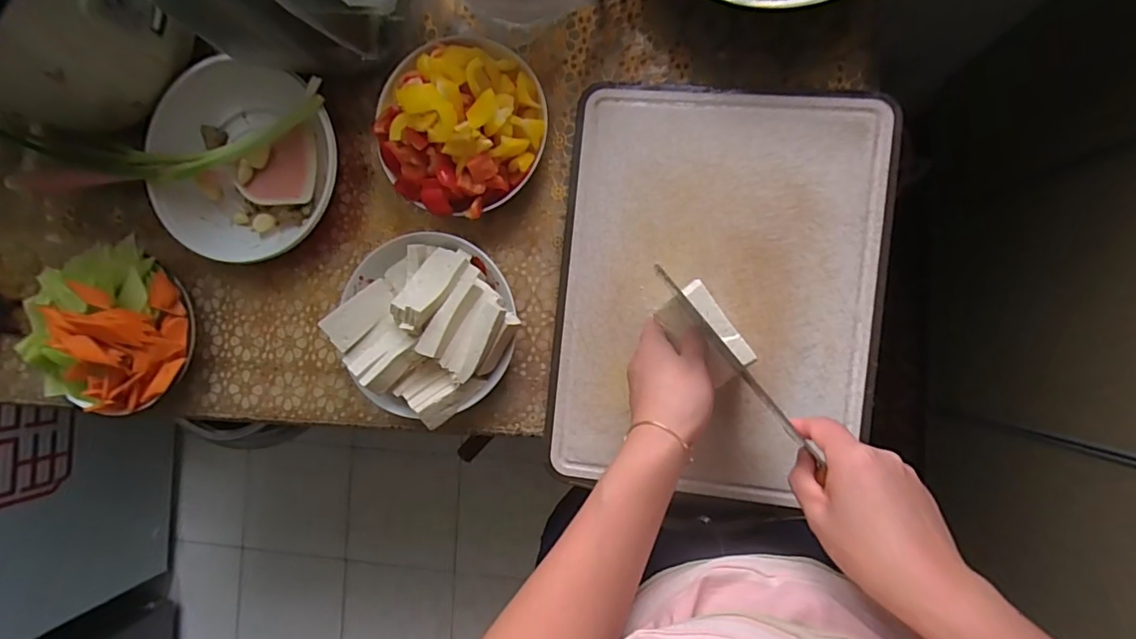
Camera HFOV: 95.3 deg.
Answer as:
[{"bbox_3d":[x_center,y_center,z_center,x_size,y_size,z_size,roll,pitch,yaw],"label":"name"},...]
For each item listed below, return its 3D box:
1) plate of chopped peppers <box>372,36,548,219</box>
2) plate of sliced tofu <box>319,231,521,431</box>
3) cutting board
[{"bbox_3d":[-0.110,-0.192,0.497,0.165,0.077,0.159,0,89,7],"label":"plate of chopped peppers"},{"bbox_3d":[-0.137,0.003,0.514,0.162,0.073,0.177,0,89,7],"label":"plate of sliced tofu"},{"bbox_3d":[0.140,-0.027,0.497,0.300,0.015,0.381,4,89,7],"label":"cutting board"}]

